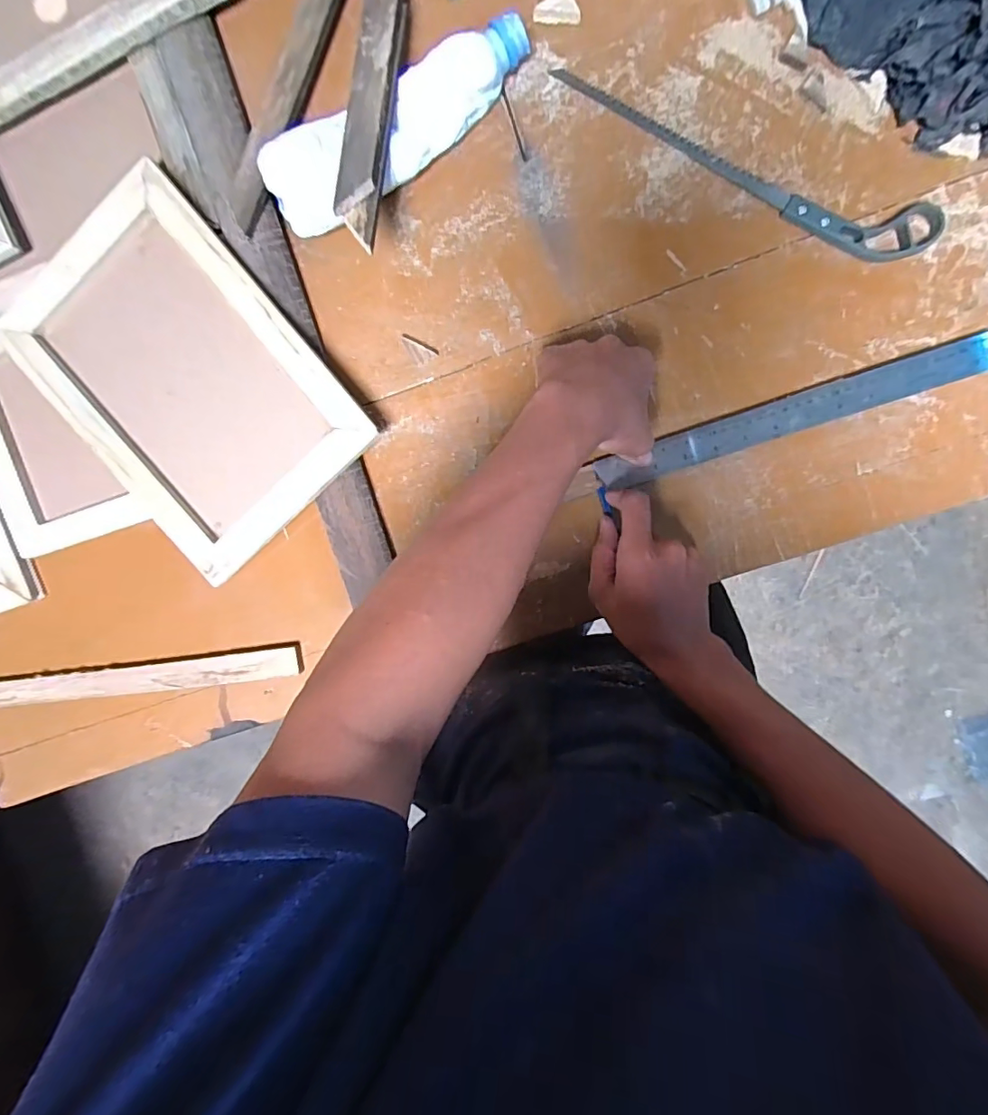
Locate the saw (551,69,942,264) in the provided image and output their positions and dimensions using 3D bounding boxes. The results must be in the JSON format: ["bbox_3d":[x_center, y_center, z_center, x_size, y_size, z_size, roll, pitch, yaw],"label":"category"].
[{"bbox_3d":[0.196,-0.309,0.420,0.324,0.011,0.051,23,98,3],"label":"saw"}]

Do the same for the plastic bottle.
[{"bbox_3d":[-0.075,-0.343,0.414,0.231,0.054,0.069,-33,92,8],"label":"plastic bottle"}]

